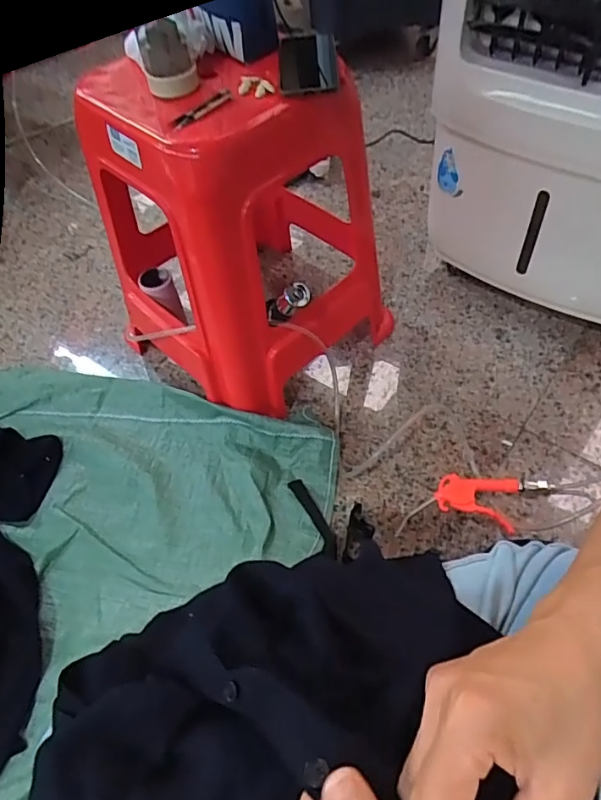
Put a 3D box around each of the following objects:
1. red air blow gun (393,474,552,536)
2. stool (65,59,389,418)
[{"bbox_3d":[0.273,0.164,0.855,0.229,0.024,0.091,2,53,7],"label":"red air blow gun"},{"bbox_3d":[-0.101,-0.306,0.916,0.431,0.459,0.399,-36,58,-20],"label":"stool"}]

